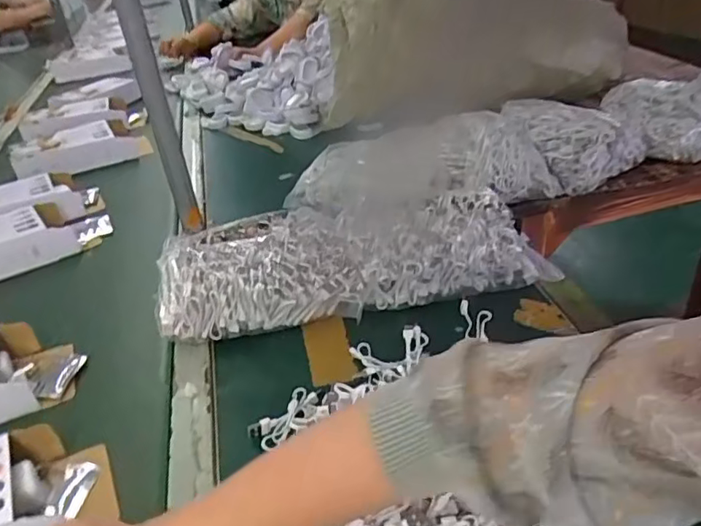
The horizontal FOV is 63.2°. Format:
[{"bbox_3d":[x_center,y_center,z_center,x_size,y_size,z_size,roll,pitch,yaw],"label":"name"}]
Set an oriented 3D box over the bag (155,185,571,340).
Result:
[{"bbox_3d":[0.008,0.000,0.694,0.454,0.112,0.133,-6,35,-6],"label":"bag"}]

